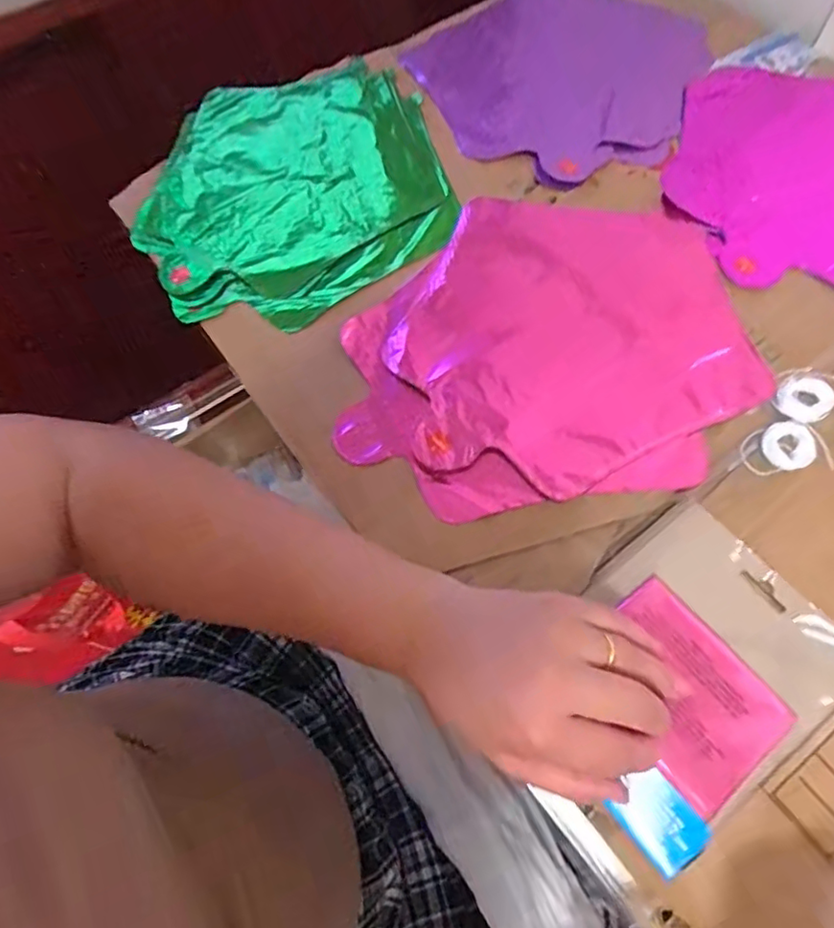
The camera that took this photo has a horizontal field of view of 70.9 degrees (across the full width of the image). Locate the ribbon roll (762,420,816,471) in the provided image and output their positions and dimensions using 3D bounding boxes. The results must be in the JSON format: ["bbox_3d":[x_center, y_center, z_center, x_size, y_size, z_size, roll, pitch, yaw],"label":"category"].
[{"bbox_3d":[0.216,-0.010,0.342,0.028,0.006,0.028,-4,74,15],"label":"ribbon roll"}]

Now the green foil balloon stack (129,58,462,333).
[{"bbox_3d":[-0.098,-0.220,0.464,0.239,0.022,0.248,-19,65,-7],"label":"green foil balloon stack"}]

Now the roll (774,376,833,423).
[{"bbox_3d":[0.233,-0.039,0.353,0.030,0.009,0.030,-1,64,2],"label":"roll"}]

